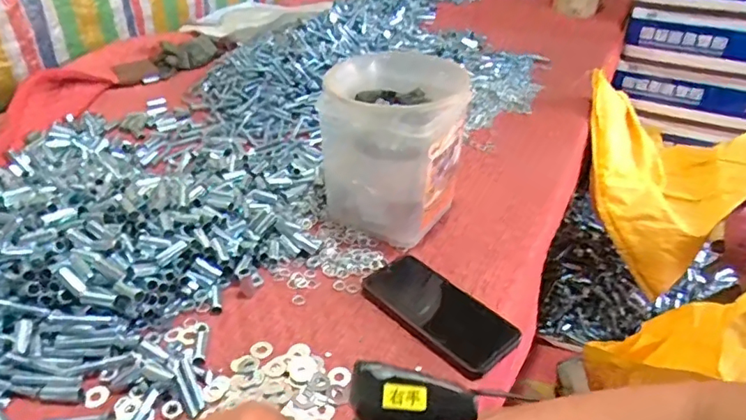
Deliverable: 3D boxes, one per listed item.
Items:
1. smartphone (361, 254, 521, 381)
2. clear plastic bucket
[{"bbox_3d":[0.066,0.107,0.575,0.087,0.015,0.172,-22,41,-37],"label":"smartphone"},{"bbox_3d":[0.030,-0.087,0.697,0.158,0.197,0.205,9,36,13],"label":"clear plastic bucket"}]

